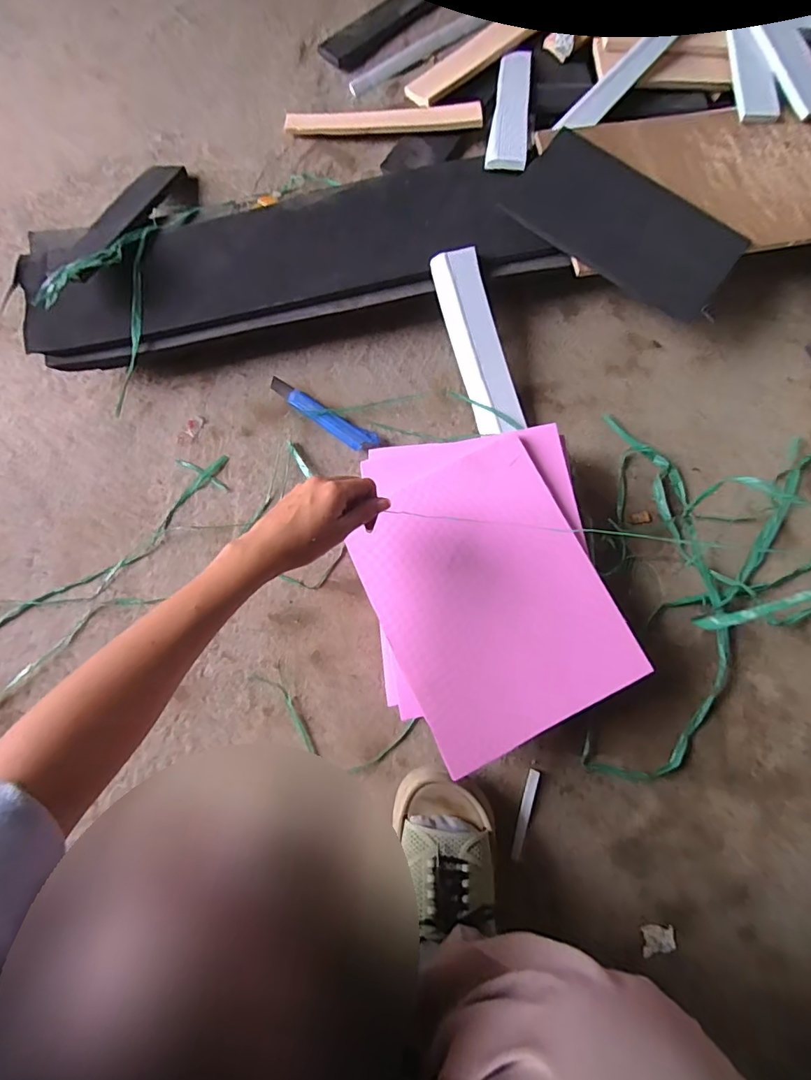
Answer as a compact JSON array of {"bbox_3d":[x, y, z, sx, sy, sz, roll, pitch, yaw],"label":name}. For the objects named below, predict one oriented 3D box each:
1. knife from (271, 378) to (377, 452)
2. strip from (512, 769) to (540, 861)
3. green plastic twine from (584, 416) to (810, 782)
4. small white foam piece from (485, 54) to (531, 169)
[{"bbox_3d":[-0.108,-0.160,0.632,0.166,0.014,0.031,32,79,7],"label":"knife"},{"bbox_3d":[0.129,0.296,0.528,0.012,0.006,0.092,17,77,4],"label":"strip"},{"bbox_3d":[0.391,0.056,0.511,0.320,0.149,0.421,9,77,2],"label":"green plastic twine"},{"bbox_3d":[0.148,-0.609,0.692,0.051,0.008,0.264,5,68,9],"label":"small white foam piece"}]

